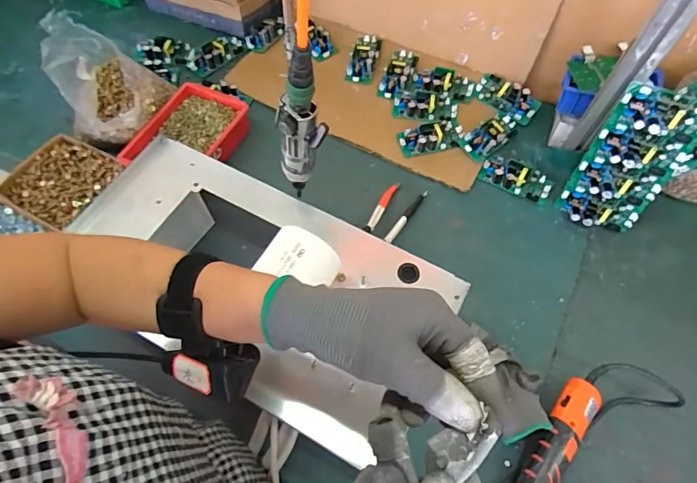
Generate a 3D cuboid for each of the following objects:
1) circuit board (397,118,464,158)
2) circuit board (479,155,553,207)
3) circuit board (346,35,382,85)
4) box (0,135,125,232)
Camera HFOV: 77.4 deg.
[{"bbox_3d":[0.149,-0.188,0.769,0.118,0.028,0.055,-16,64,-7],"label":"circuit board"},{"bbox_3d":[0.284,-0.110,0.732,0.119,0.022,0.053,26,67,14],"label":"circuit board"},{"bbox_3d":[0.029,-0.364,0.861,0.051,0.029,0.110,11,64,7],"label":"circuit board"},{"bbox_3d":[-0.455,-0.092,0.703,0.146,0.043,0.144,30,65,15],"label":"box"}]

